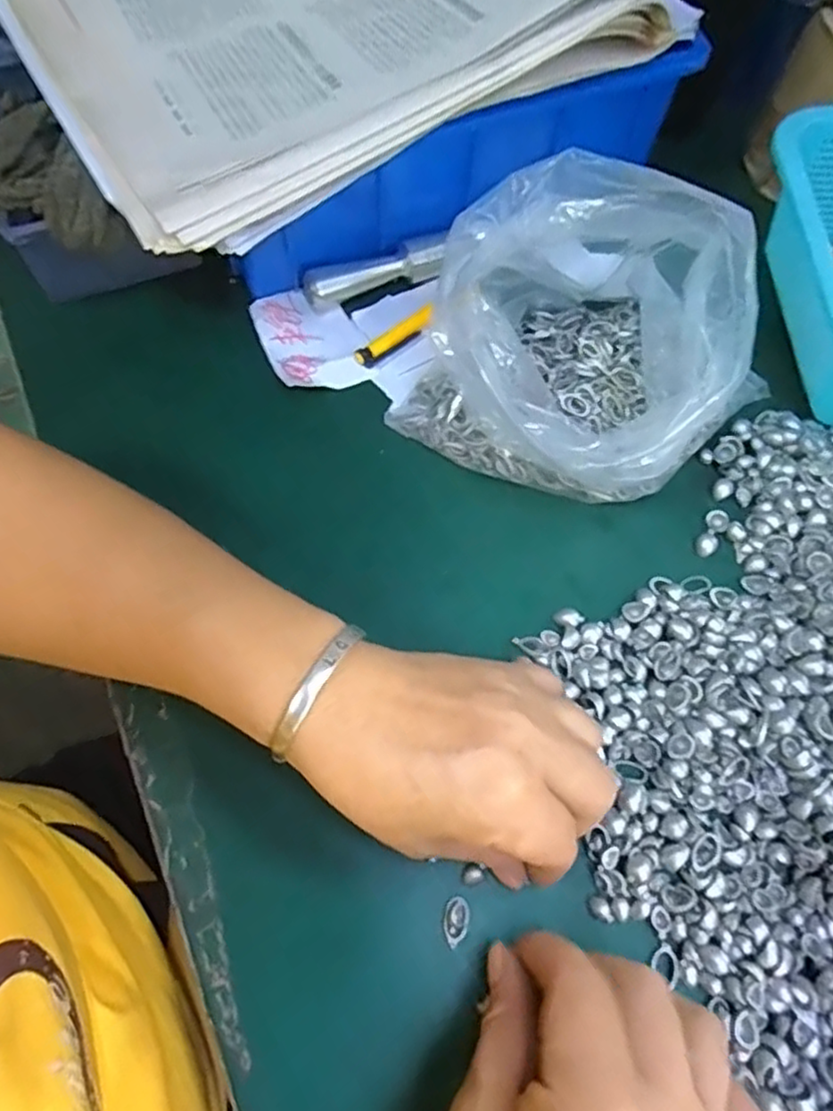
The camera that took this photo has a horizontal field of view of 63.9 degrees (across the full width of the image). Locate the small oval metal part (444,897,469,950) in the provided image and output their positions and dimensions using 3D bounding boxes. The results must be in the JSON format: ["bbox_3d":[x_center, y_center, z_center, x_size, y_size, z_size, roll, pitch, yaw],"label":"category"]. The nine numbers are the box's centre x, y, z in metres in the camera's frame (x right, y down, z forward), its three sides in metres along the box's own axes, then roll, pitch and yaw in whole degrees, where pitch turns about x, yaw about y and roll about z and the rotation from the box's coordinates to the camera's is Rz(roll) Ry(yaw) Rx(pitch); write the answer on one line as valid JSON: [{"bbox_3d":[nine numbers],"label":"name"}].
[{"bbox_3d":[0.016,0.144,0.262,0.010,0.004,0.018,10,67,3],"label":"small oval metal part"}]

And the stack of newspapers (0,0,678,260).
[{"bbox_3d":[-0.054,-0.304,0.340,0.296,0.044,0.269,-29,70,-13],"label":"stack of newspapers"}]

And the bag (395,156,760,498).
[{"bbox_3d":[0.086,-0.101,0.321,0.156,0.098,0.125,29,69,11],"label":"bag"}]

